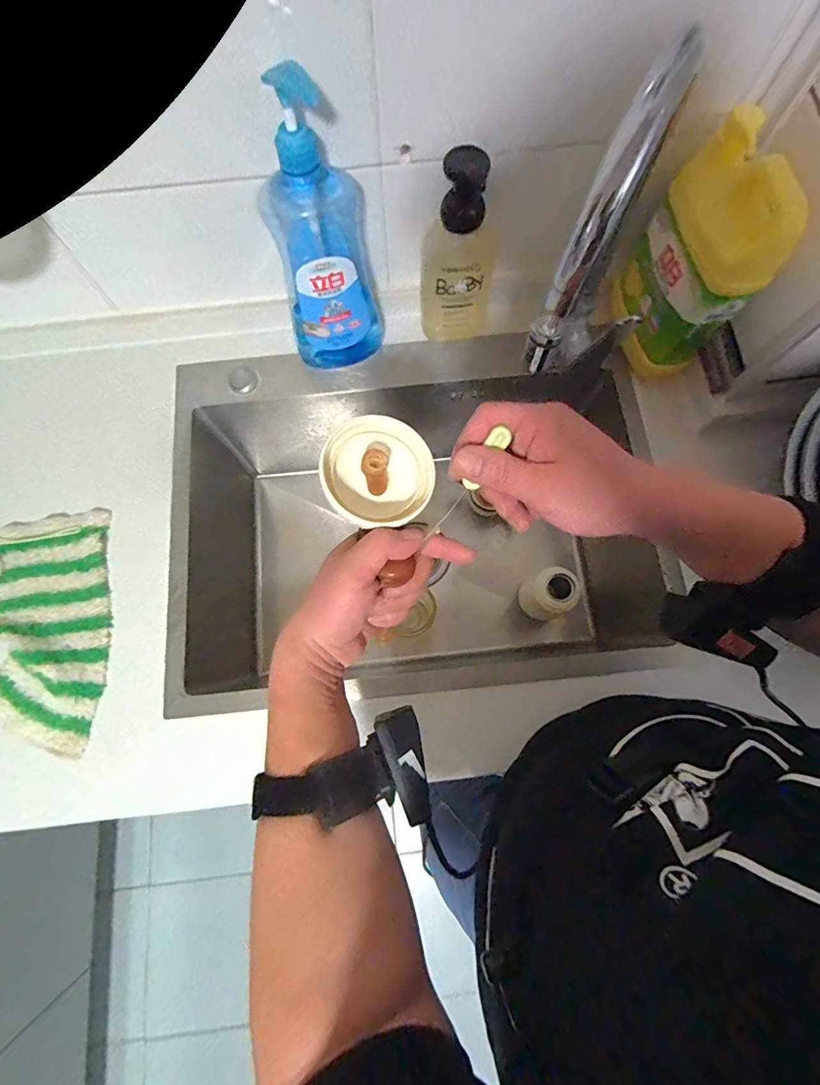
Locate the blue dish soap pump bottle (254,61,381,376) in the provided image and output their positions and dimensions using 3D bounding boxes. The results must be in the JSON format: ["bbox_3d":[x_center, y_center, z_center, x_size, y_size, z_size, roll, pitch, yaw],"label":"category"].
[{"bbox_3d":[-0.096,-0.316,0.482,0.109,0.270,0.090,-10,76,-1],"label":"blue dish soap pump bottle"}]

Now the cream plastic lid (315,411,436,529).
[{"bbox_3d":[-0.022,-0.051,0.319,0.077,0.028,0.077,1,83,-7],"label":"cream plastic lid"}]

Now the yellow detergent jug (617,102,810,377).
[{"bbox_3d":[0.307,-0.299,0.482,0.080,0.195,0.136,-1,76,1],"label":"yellow detergent jug"}]

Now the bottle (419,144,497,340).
[{"bbox_3d":[0.058,-0.330,0.525,0.087,0.209,0.073,9,76,4],"label":"bottle"}]

